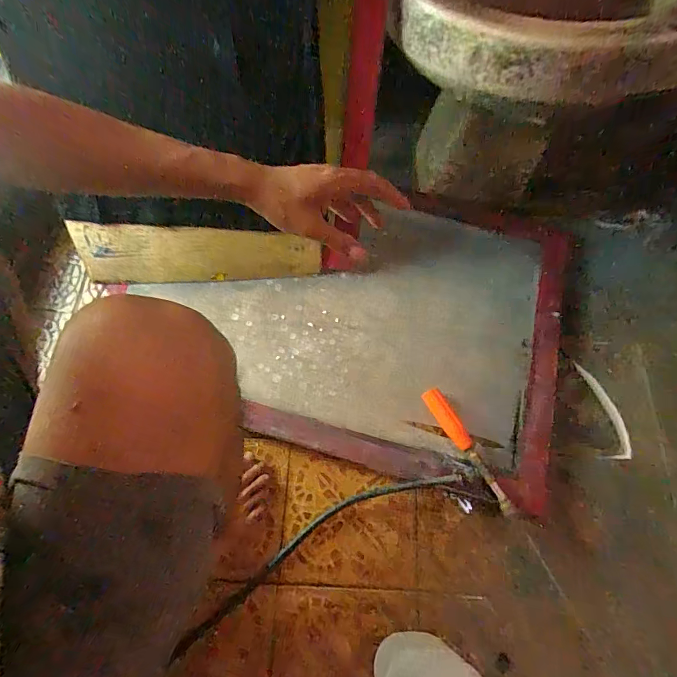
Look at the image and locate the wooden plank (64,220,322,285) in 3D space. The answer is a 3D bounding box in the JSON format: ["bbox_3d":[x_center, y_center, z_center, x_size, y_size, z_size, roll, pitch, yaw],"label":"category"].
[{"bbox_3d":[-0.225,-0.134,0.678,0.382,0.101,0.019,0,35,-7],"label":"wooden plank"}]

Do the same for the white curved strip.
[{"bbox_3d":[0.446,0.118,0.689,0.051,0.022,0.162,-4,73,-3],"label":"white curved strip"}]

